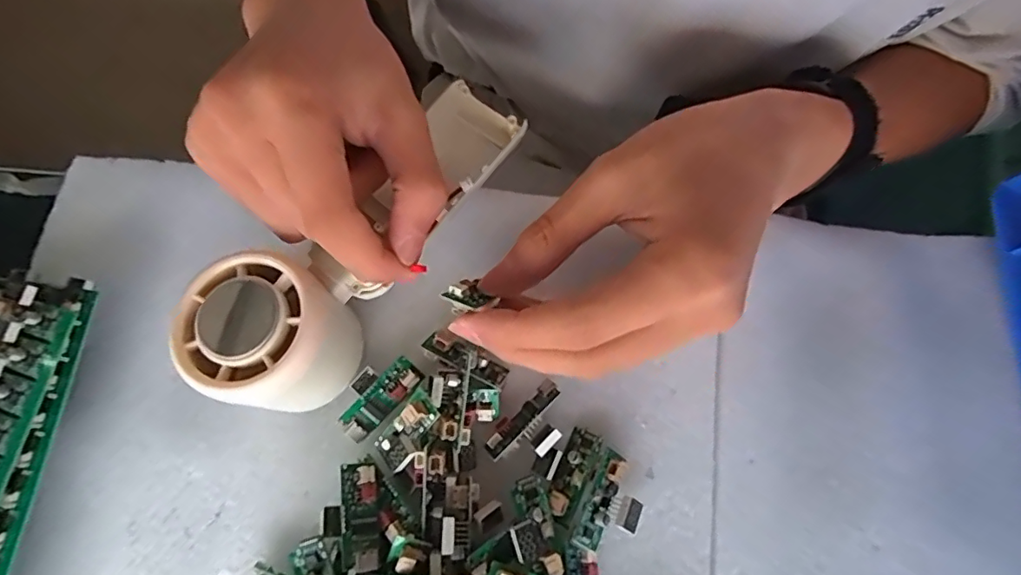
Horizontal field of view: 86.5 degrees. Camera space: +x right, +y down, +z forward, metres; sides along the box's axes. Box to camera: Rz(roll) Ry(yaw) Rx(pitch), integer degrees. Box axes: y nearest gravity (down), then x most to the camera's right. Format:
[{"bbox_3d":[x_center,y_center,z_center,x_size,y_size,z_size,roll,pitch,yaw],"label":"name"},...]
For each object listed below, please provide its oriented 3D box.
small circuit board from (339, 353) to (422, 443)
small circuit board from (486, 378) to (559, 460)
[{"bbox_3d":[-0.058,0.045,0.233,0.038,0.010,0.022,-43,78,-8],"label":"small circuit board"},{"bbox_3d":[0.005,0.055,0.225,0.038,0.007,0.012,-42,78,-11],"label":"small circuit board"}]

